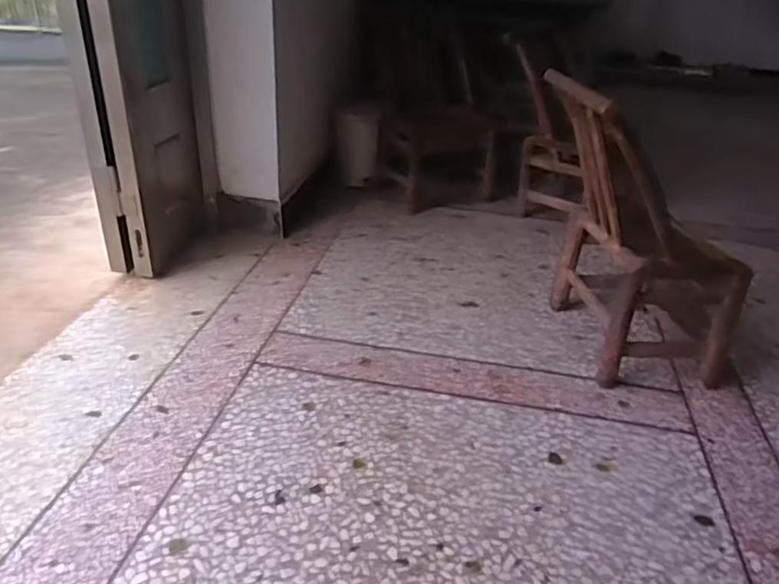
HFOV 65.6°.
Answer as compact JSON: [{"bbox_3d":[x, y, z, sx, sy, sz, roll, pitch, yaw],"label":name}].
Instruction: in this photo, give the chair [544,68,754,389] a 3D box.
[{"bbox_3d":[0.574,-0.142,1.416,0.407,0.620,0.416,-1,30,-5],"label":"chair"}]

